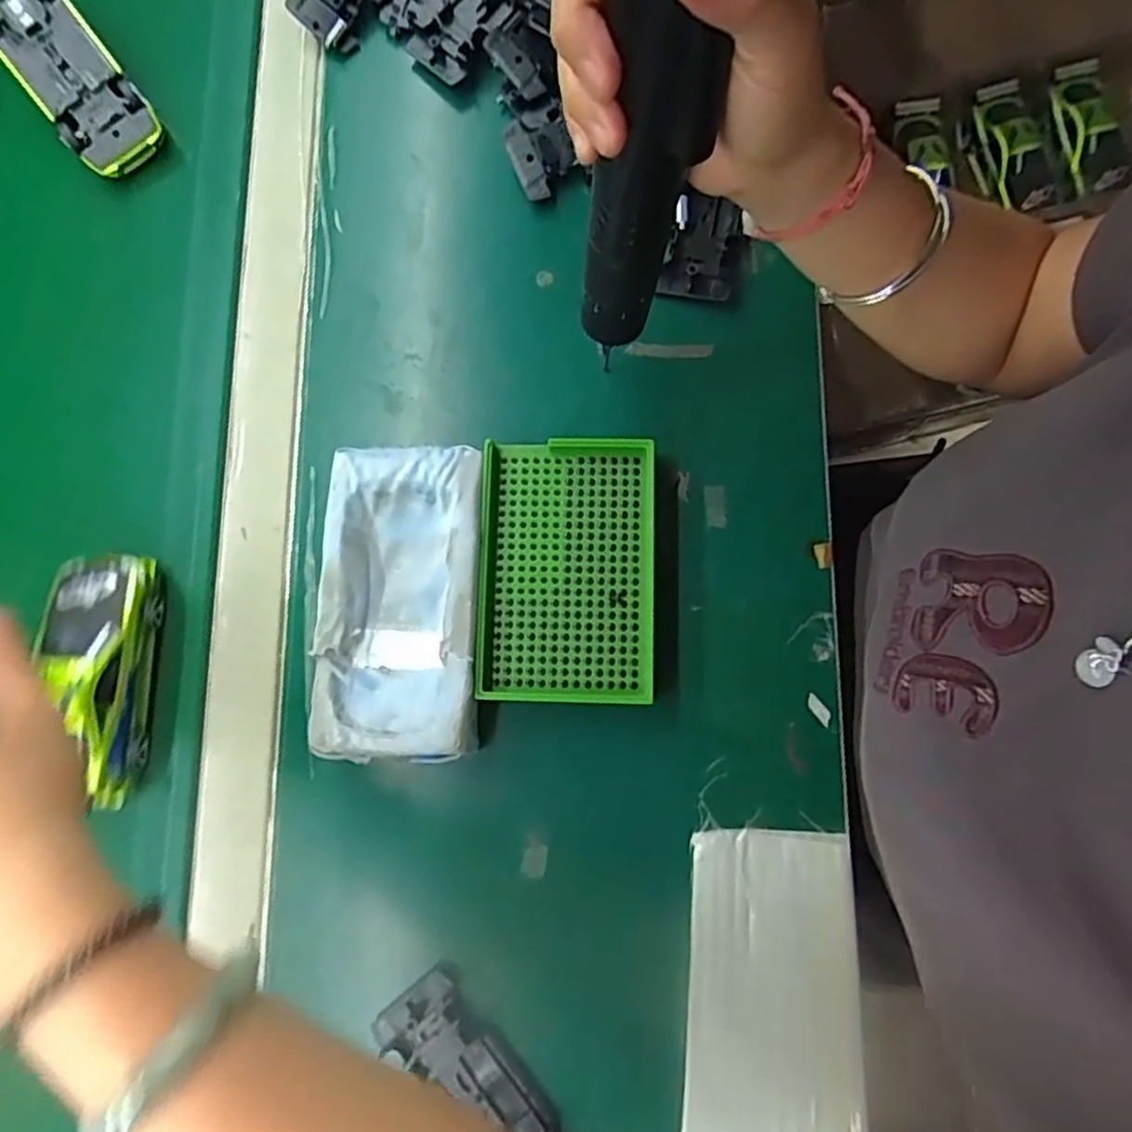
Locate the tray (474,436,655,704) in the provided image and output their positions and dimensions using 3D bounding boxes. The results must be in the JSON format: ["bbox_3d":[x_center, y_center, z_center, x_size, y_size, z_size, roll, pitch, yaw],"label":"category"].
[{"bbox_3d":[0.001,0.001,0.371,0.089,0.023,0.136,0,80,3],"label":"tray"}]

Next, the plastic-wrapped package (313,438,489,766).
[{"bbox_3d":[-0.086,0.018,0.370,0.082,0.033,0.158,-1,80,3],"label":"plastic-wrapped package"}]

